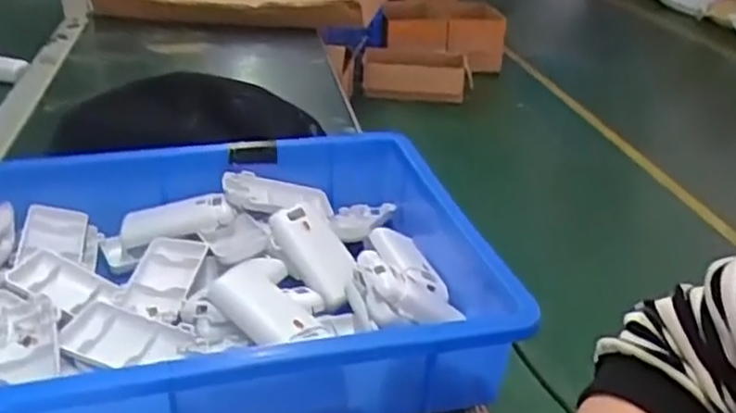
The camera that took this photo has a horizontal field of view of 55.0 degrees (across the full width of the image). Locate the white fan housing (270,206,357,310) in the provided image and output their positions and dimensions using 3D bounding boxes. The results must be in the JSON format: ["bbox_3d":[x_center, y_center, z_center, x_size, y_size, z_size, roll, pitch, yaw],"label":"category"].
[{"bbox_3d":[-0.041,0.036,0.555,0.042,0.017,0.096,-18,56,-32],"label":"white fan housing"}]

